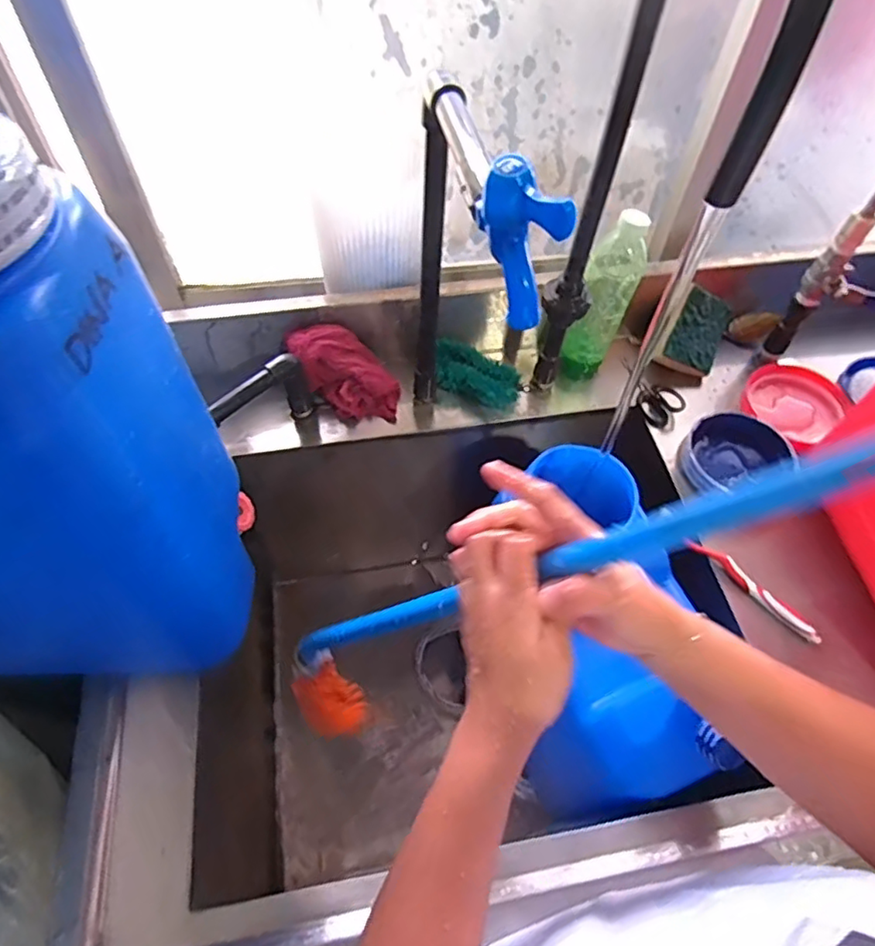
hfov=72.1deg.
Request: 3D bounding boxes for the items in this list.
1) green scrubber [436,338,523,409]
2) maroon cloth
[{"bbox_3d":[0.045,-0.119,0.728,0.112,0.041,0.057,22,57,12],"label":"green scrubber"},{"bbox_3d":[-0.107,-0.116,0.707,0.082,0.055,0.145,-41,109,-1],"label":"maroon cloth"}]

